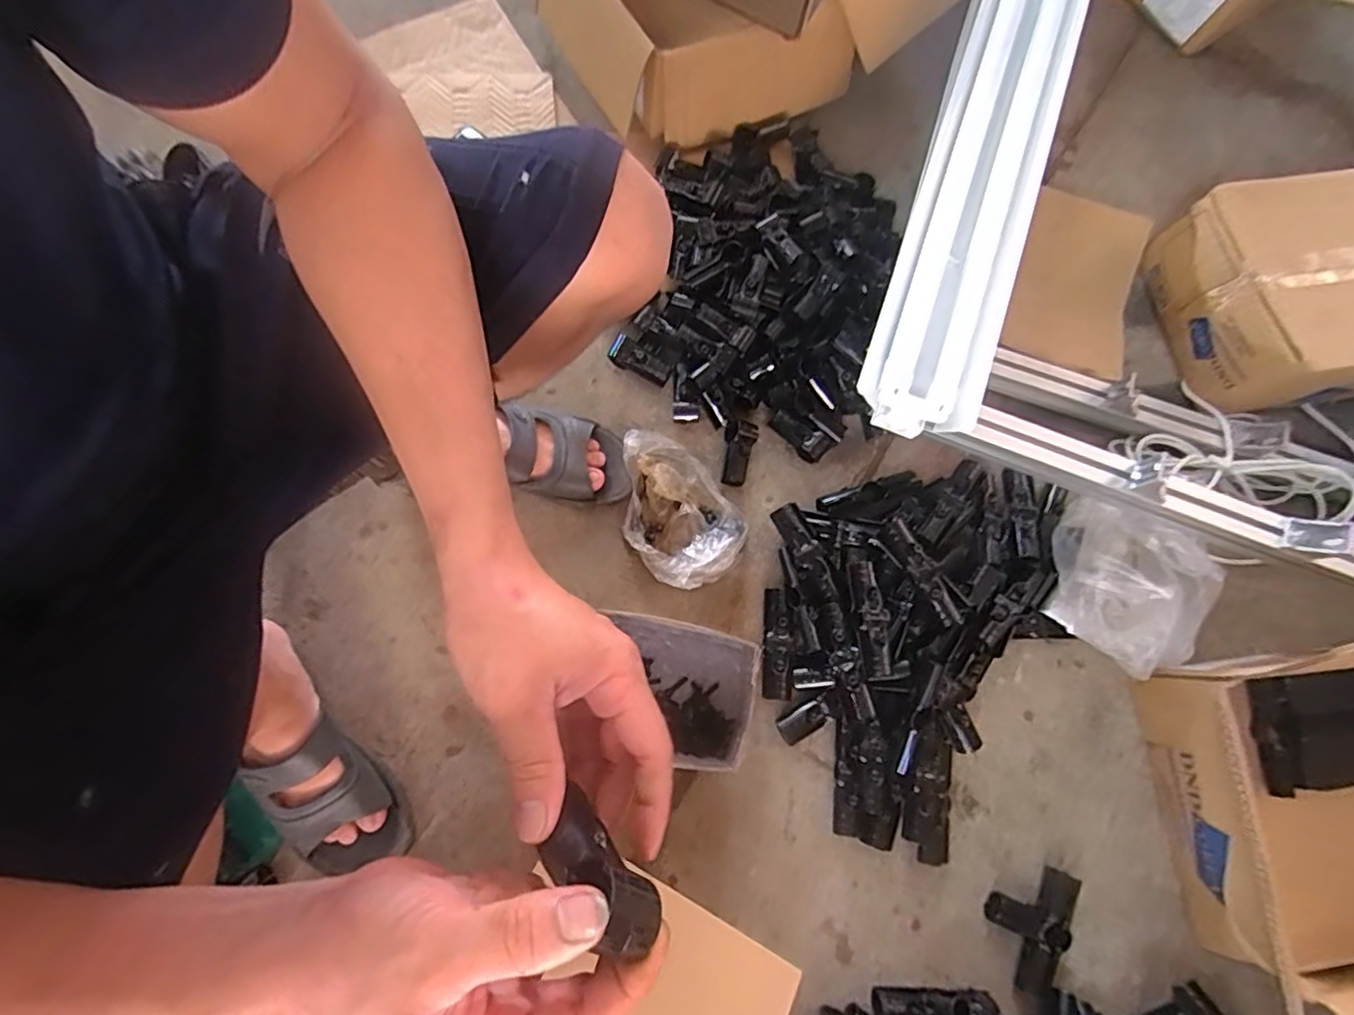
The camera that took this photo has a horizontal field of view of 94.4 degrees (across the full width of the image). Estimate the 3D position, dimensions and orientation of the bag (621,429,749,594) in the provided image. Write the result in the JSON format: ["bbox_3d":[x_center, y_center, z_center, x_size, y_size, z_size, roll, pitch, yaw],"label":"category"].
[{"bbox_3d":[-0.004,0.000,0.749,0.127,0.048,0.187,-30,81,-12],"label":"bag"}]

